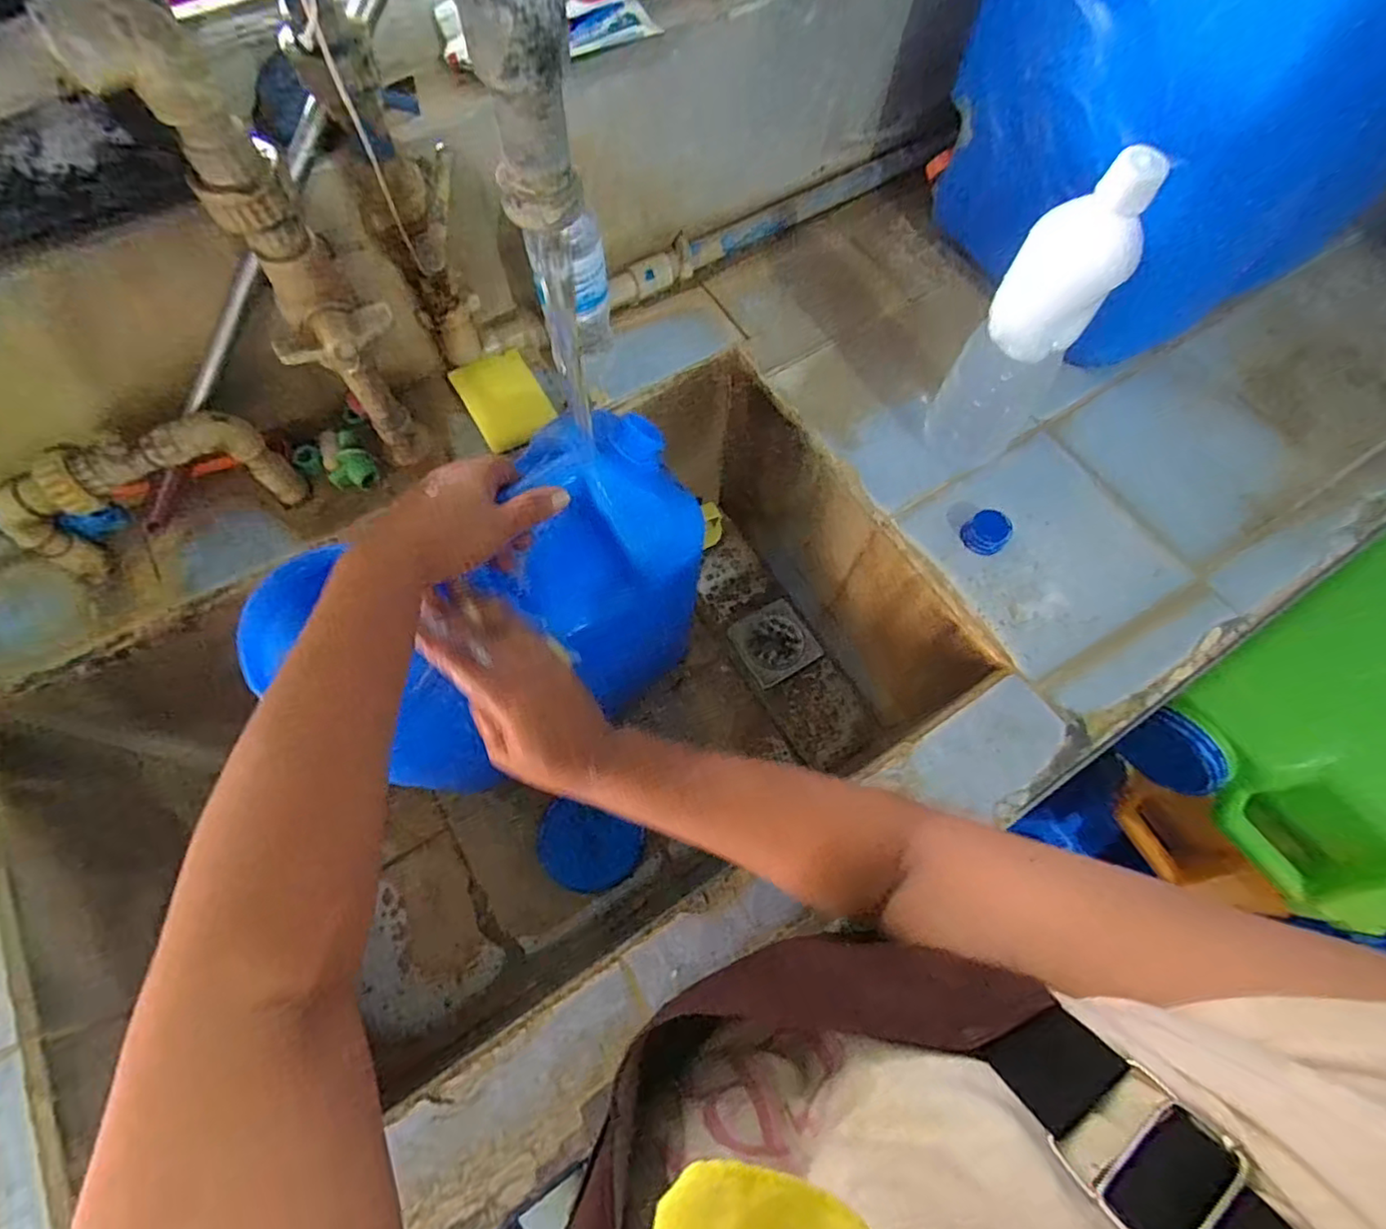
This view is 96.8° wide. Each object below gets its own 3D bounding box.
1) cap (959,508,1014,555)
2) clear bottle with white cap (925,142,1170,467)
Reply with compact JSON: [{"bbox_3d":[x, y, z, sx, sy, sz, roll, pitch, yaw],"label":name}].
[{"bbox_3d":[0.271,-0.077,0.565,0.038,0.021,0.036,0,68,-1],"label":"cap"},{"bbox_3d":[0.269,-0.221,0.499,0.083,0.266,0.063,39,73,14],"label":"clear bottle with white cap"}]

